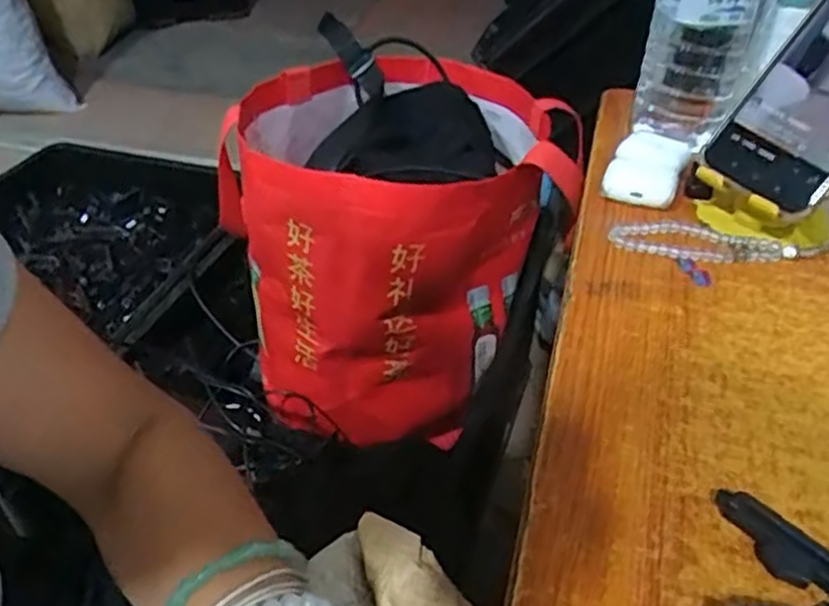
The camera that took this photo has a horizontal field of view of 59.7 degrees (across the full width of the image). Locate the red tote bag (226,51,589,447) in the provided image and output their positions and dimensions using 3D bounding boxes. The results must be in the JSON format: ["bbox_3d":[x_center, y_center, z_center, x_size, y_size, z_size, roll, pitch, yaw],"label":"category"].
[{"bbox_3d":[-0.020,-0.067,0.760,0.321,0.290,0.297,-18,42,-21],"label":"red tote bag"}]

